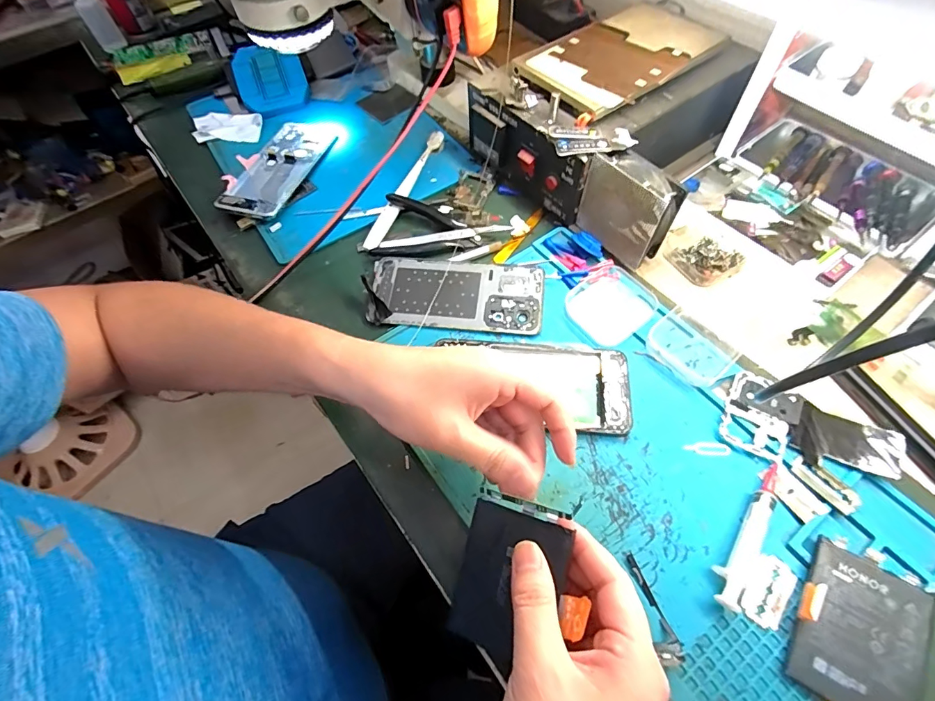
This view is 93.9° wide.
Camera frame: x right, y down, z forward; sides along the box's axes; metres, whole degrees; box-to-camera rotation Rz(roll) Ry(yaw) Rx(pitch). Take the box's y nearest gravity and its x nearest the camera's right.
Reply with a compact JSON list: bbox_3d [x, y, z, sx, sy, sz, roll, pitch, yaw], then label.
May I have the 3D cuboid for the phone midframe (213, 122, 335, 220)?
[{"bbox_3d":[-0.217,-0.217,0.515,0.075,0.013,0.173,15,58,11],"label":"phone midframe"}]

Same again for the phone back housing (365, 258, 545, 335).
[{"bbox_3d":[-0.012,-0.052,0.407,0.163,0.009,0.073,5,61,7],"label":"phone back housing"}]

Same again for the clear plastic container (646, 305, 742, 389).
[{"bbox_3d":[0.188,-0.005,0.362,0.056,0.014,0.062,-38,64,-16],"label":"clear plastic container"}]

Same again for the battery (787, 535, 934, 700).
[{"bbox_3d":[0.234,0.168,0.259,0.060,0.008,0.087,27,66,18],"label":"battery"}]

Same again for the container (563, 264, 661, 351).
[{"bbox_3d":[0.129,-0.043,0.390,0.072,0.016,0.064,-33,63,-14],"label":"container"}]

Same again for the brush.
[{"bbox_3d":[-0.069,-0.180,0.481,0.018,0.017,0.180,18,63,14],"label":"brush"}]

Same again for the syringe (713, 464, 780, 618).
[{"bbox_3d":[0.189,0.120,0.290,0.018,0.010,0.104,30,67,20],"label":"syringe"}]

